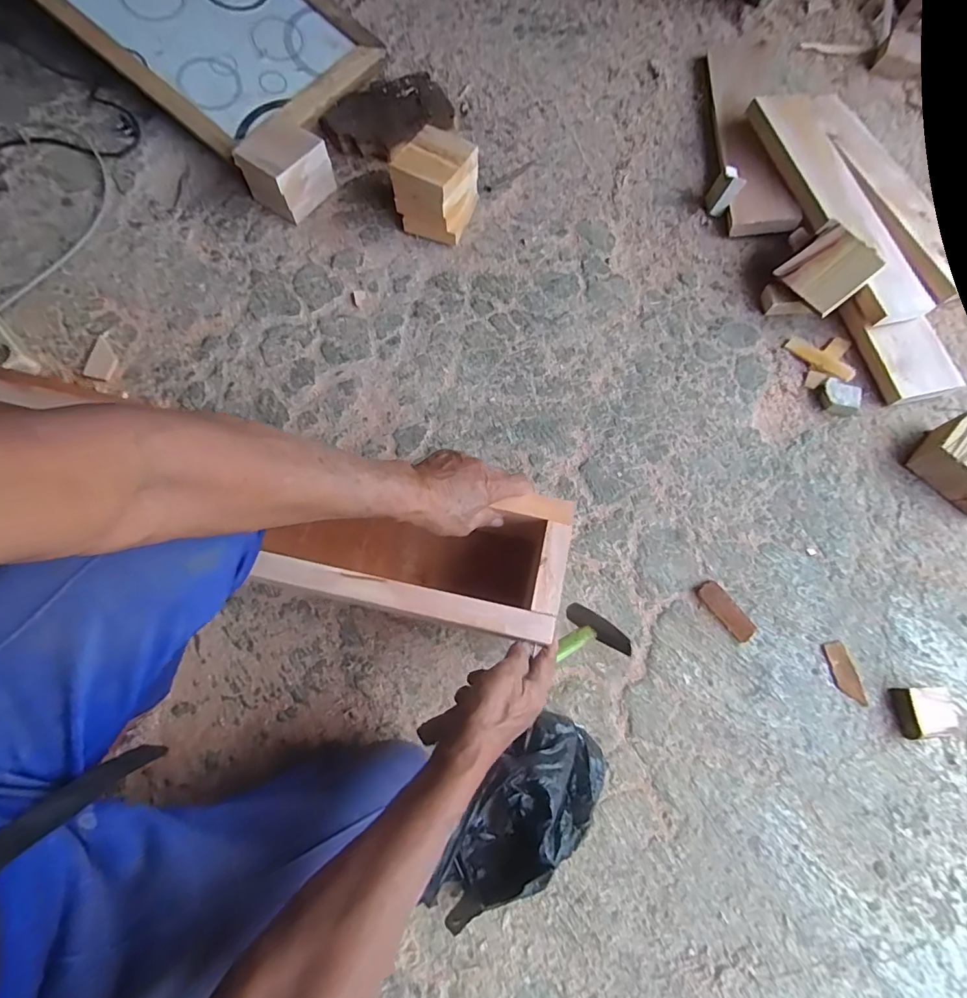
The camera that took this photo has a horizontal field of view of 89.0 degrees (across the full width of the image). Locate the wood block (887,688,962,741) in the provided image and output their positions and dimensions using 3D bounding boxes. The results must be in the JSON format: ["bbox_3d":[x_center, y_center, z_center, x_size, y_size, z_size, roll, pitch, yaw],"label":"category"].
[{"bbox_3d":[0.569,0.273,0.633,0.060,0.033,0.058,-6,72,-4],"label":"wood block"}]

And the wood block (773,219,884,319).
[{"bbox_3d":[0.550,-0.368,0.788,0.106,0.015,0.109,-42,73,24],"label":"wood block"}]

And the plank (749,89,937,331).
[{"bbox_3d":[0.613,-0.529,0.861,0.152,0.033,0.501,-7,73,-13],"label":"plank"}]

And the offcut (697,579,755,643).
[{"bbox_3d":[0.333,0.153,0.675,0.031,0.011,0.089,-35,76,-12],"label":"offcut"}]

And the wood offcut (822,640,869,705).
[{"bbox_3d":[0.484,0.233,0.658,0.032,0.004,0.081,-9,72,-5],"label":"wood offcut"}]

